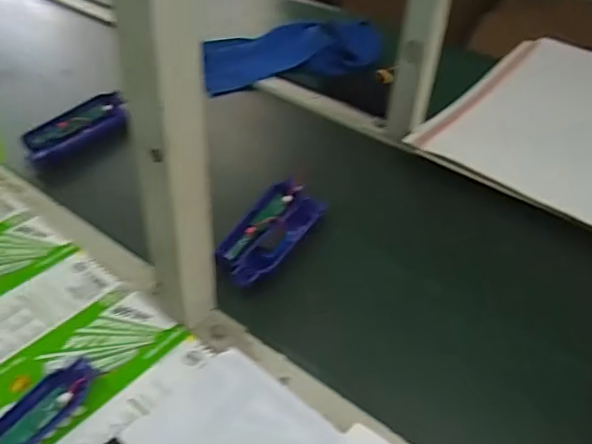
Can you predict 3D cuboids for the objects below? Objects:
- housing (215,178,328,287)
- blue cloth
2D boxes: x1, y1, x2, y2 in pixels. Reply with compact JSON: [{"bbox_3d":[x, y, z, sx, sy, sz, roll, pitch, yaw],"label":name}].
[{"bbox_3d":[-0.028,0.006,0.655,0.074,0.020,0.177,22,43,18],"label":"housing"},{"bbox_3d":[0.003,-0.306,1.014,0.297,0.028,0.149,-12,60,-11],"label":"blue cloth"}]

